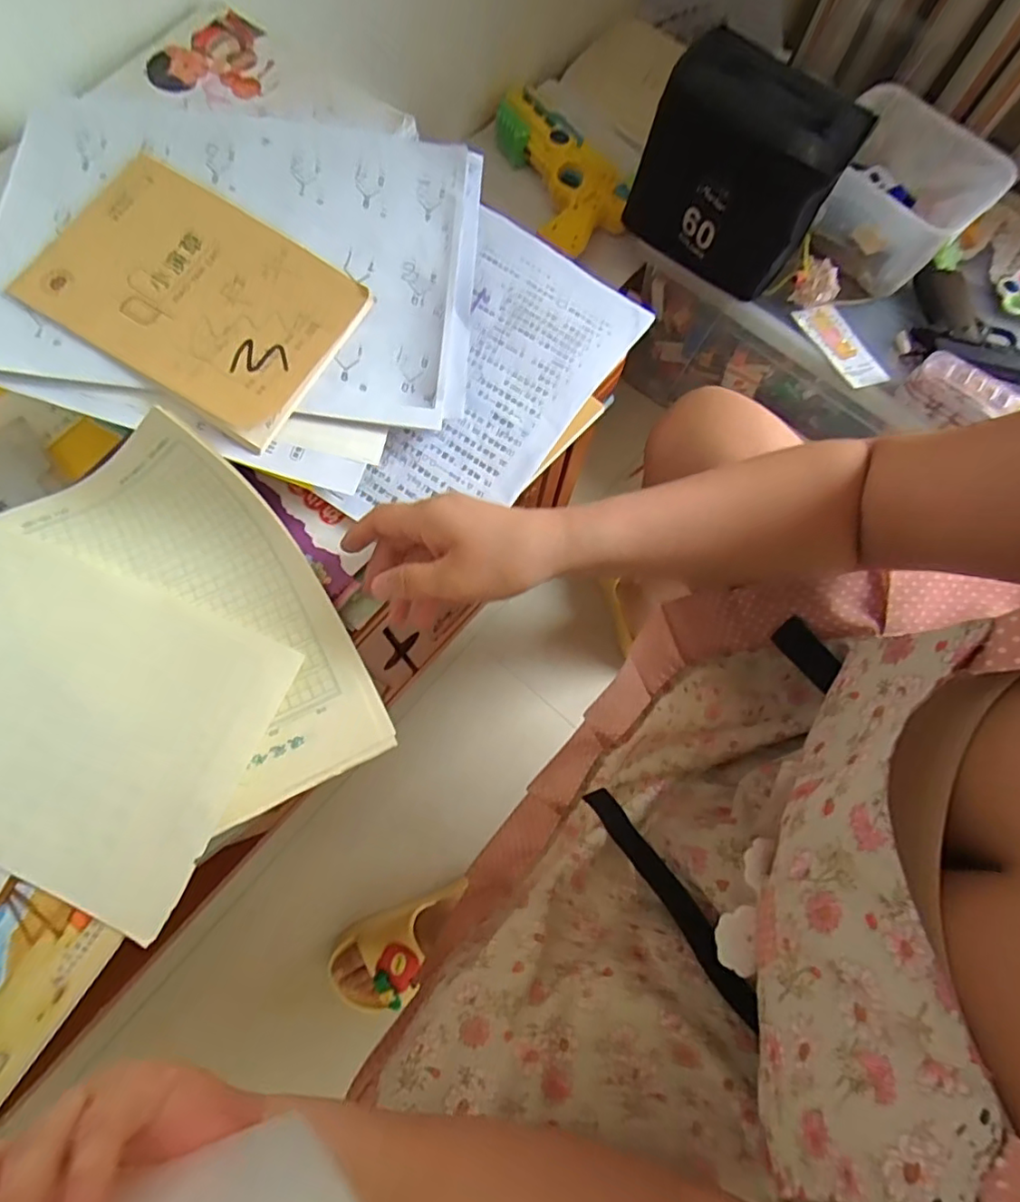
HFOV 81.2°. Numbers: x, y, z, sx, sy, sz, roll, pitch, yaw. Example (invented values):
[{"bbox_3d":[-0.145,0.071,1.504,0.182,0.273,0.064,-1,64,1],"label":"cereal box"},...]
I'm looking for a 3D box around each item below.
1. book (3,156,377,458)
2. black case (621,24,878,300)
[{"bbox_3d":[-0.201,-0.197,0.383,0.180,0.012,0.128,32,79,0],"label":"book"},{"bbox_3d":[0.245,-0.463,0.641,0.196,0.172,0.113,30,76,6],"label":"black case"}]

